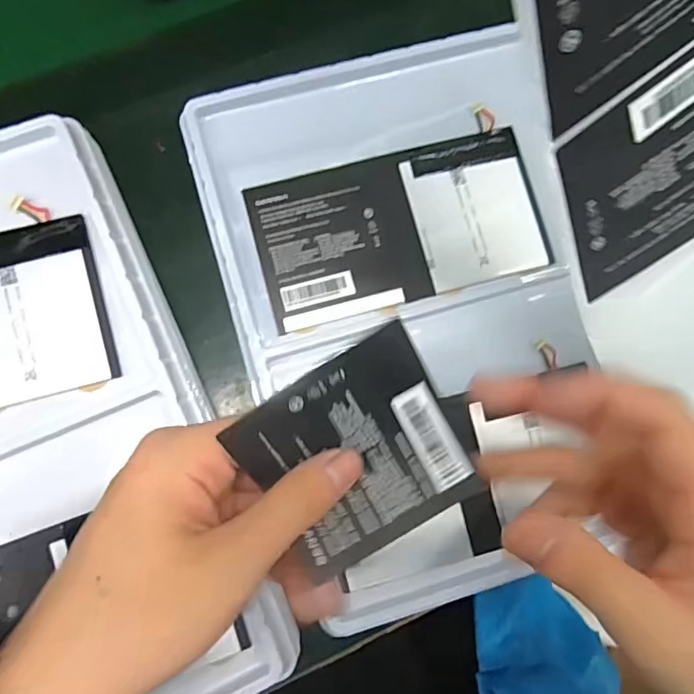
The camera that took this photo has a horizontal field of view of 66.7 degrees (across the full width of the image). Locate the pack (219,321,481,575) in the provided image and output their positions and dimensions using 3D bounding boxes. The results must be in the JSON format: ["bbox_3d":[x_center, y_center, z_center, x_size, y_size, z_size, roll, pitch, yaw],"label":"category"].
[{"bbox_3d":[0.004,0.039,0.206,0.077,0.012,0.071,-32,103,-9],"label":"pack"}]

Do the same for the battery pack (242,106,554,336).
[{"bbox_3d":[0.032,-0.074,0.321,0.170,0.006,0.093,-15,84,-6],"label":"battery pack"}]

